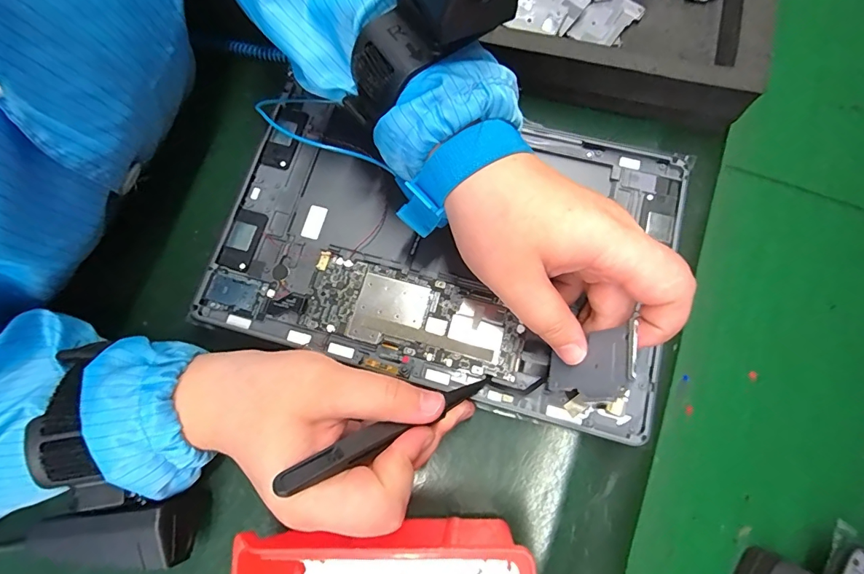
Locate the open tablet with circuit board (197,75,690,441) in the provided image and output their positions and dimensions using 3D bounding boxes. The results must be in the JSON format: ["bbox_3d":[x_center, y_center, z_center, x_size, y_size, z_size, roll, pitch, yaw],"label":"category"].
[{"bbox_3d":[0.006,-0.029,0.255,0.252,0.014,0.171,15,76,5],"label":"open tablet with circuit board"}]

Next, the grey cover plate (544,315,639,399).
[{"bbox_3d":[0.071,0.037,0.199,0.004,0.051,0.030,22,59,-21],"label":"grey cover plate"}]

